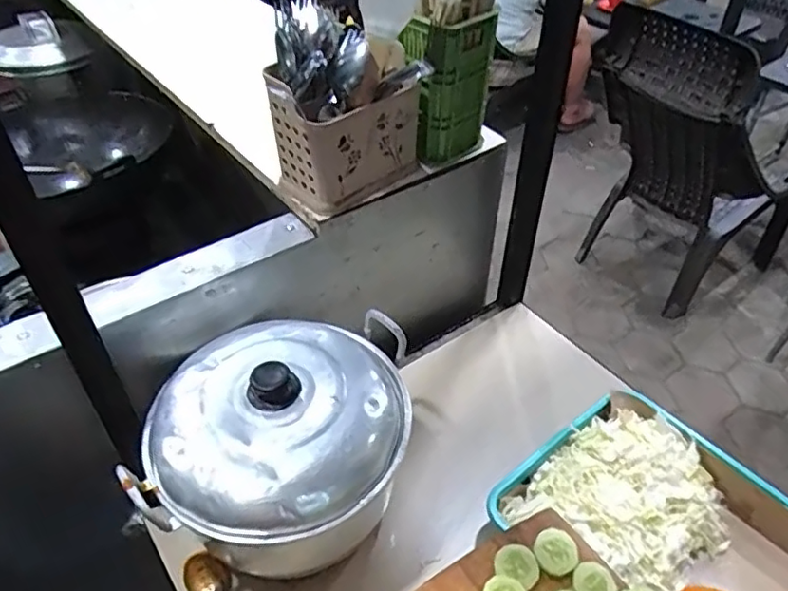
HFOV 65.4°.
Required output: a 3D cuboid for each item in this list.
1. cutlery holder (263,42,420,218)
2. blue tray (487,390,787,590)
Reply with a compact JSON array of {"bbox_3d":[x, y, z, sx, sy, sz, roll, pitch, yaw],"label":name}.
[{"bbox_3d":[-0.046,-0.191,0.681,0.169,0.159,0.080,-20,47,-20],"label":"cutlery holder"},{"bbox_3d":[0.319,0.264,0.636,0.370,0.049,0.240,33,52,30],"label":"blue tray"}]

